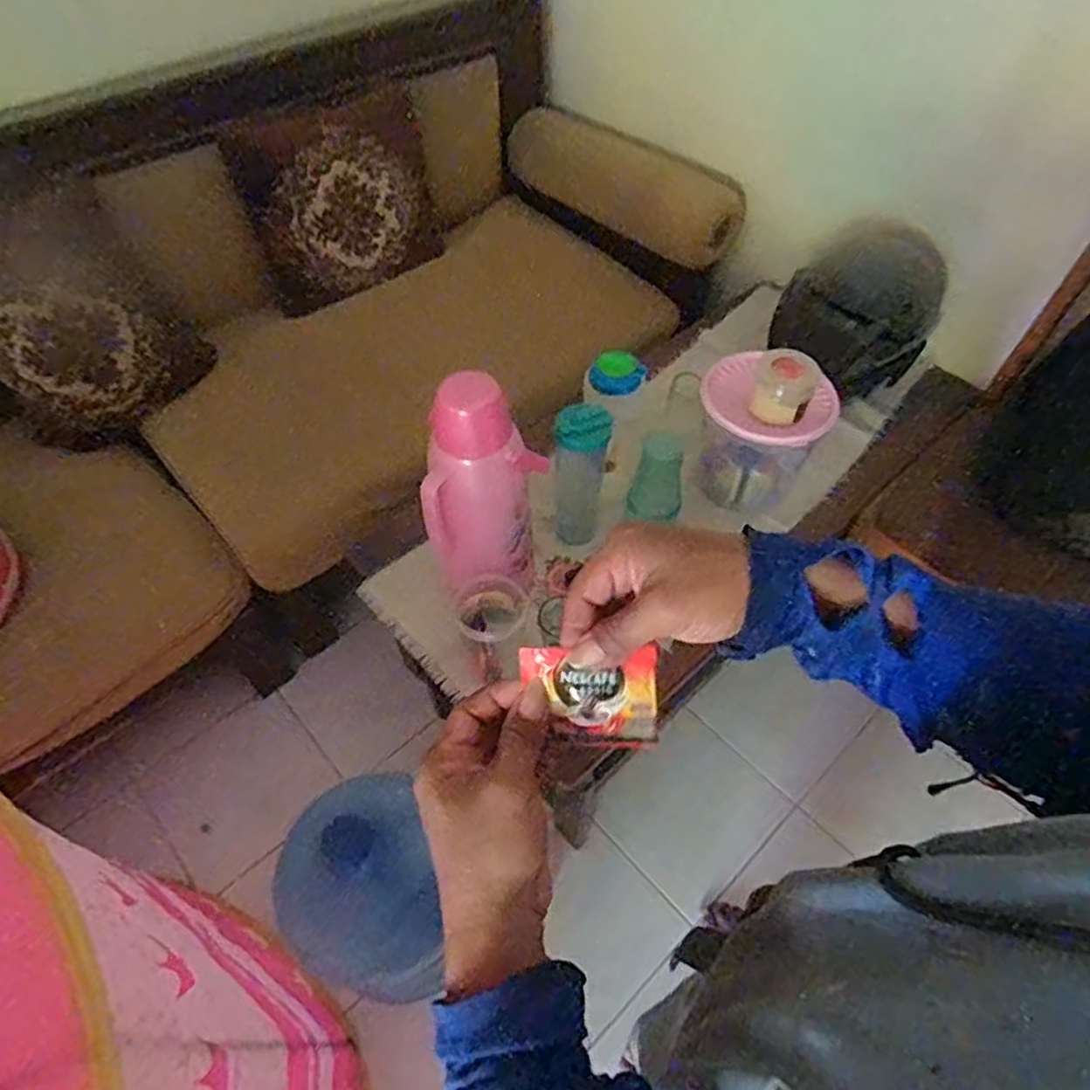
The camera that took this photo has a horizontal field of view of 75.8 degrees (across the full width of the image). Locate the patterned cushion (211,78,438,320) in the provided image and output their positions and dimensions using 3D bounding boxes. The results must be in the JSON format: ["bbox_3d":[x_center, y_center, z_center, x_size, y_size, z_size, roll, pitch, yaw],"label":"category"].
[{"bbox_3d":[-0.413,-0.695,1.427,0.378,0.328,0.120,-26,35,-19],"label":"patterned cushion"}]

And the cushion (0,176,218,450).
[{"bbox_3d":[-0.835,-0.383,1.231,0.120,0.372,0.342,3,45,50],"label":"cushion"}]

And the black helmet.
[{"bbox_3d":[0.548,-0.409,1.215,0.223,0.208,0.221,34,60,23],"label":"black helmet"}]

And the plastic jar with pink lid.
[{"bbox_3d":[0.332,-0.177,1.096,0.192,0.237,0.168,24,57,17],"label":"plastic jar with pink lid"}]

